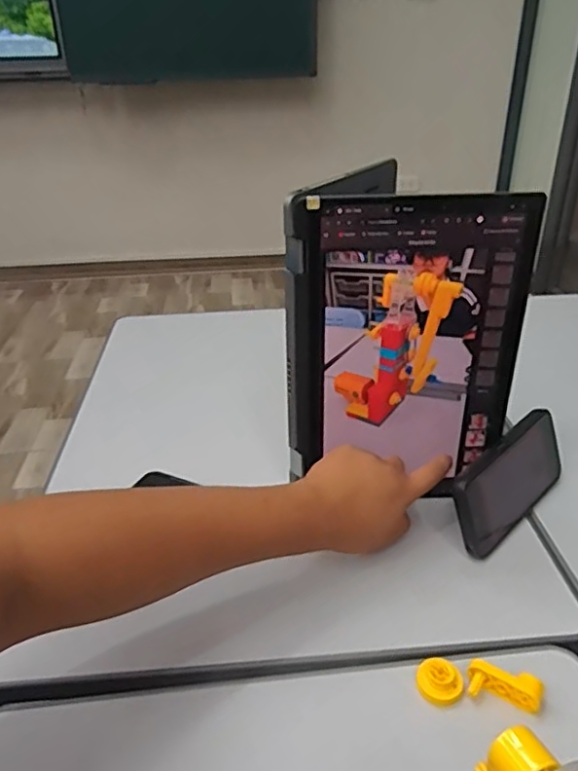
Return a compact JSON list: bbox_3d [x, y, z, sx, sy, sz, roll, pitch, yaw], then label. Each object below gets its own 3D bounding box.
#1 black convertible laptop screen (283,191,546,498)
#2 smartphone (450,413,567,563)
[{"bbox_3d":[0.103,-0.037,0.538,0.208,0.255,0.014,-1,30,-1],"label":"black convertible laptop screen"},{"bbox_3d":[0.218,0.090,0.586,0.167,0.082,0.018,-30,16,-34],"label":"smartphone"}]

